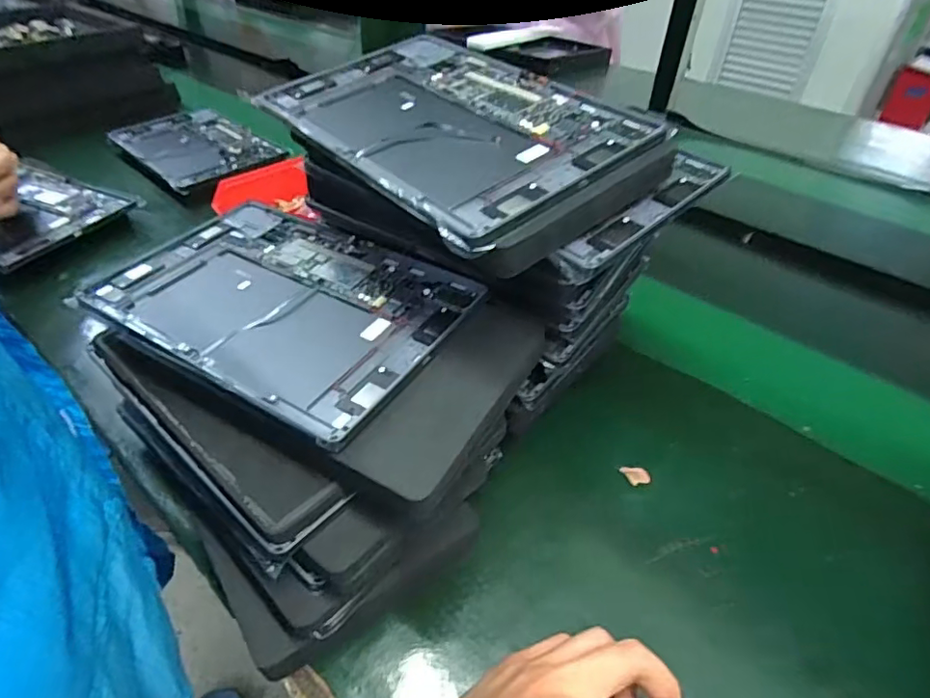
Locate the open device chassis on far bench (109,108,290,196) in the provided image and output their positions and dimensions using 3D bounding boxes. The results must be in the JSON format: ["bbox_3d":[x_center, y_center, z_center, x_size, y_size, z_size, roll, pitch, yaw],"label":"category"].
[{"bbox_3d":[-0.395,-0.296,0.802,0.242,0.021,0.165,32,48,29],"label":"open device chassis on far bench"}]

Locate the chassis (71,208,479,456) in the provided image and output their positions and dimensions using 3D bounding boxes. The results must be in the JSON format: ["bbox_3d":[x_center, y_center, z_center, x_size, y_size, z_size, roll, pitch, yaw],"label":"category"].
[{"bbox_3d":[-0.132,-0.039,0.397,0.253,0.014,0.167,23,44,22],"label":"chassis"}]

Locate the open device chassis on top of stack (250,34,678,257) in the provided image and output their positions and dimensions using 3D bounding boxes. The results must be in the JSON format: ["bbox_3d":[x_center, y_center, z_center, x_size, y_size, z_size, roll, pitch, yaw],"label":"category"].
[{"bbox_3d":[-0.014,-0.162,0.382,0.178,0.008,0.262,-35,55,-24],"label":"open device chassis on top of stack"}]

